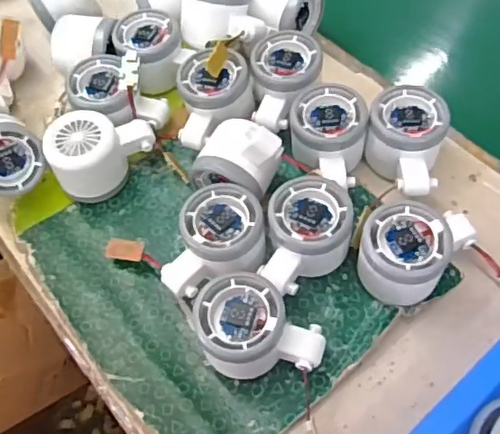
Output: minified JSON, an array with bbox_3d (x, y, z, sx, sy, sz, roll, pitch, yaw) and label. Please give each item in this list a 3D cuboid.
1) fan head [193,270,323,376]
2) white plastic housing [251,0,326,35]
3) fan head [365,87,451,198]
[{"bbox_3d":[0.006,0.074,0.392,0.082,0.052,0.061,-2,58,3],"label":"fan head"},{"bbox_3d":[0.028,-0.194,0.550,0.059,0.051,0.067,34,67,22],"label":"white plastic housing"},{"bbox_3d":[0.118,-0.053,0.458,0.055,0.054,0.083,11,60,11],"label":"fan head"}]

